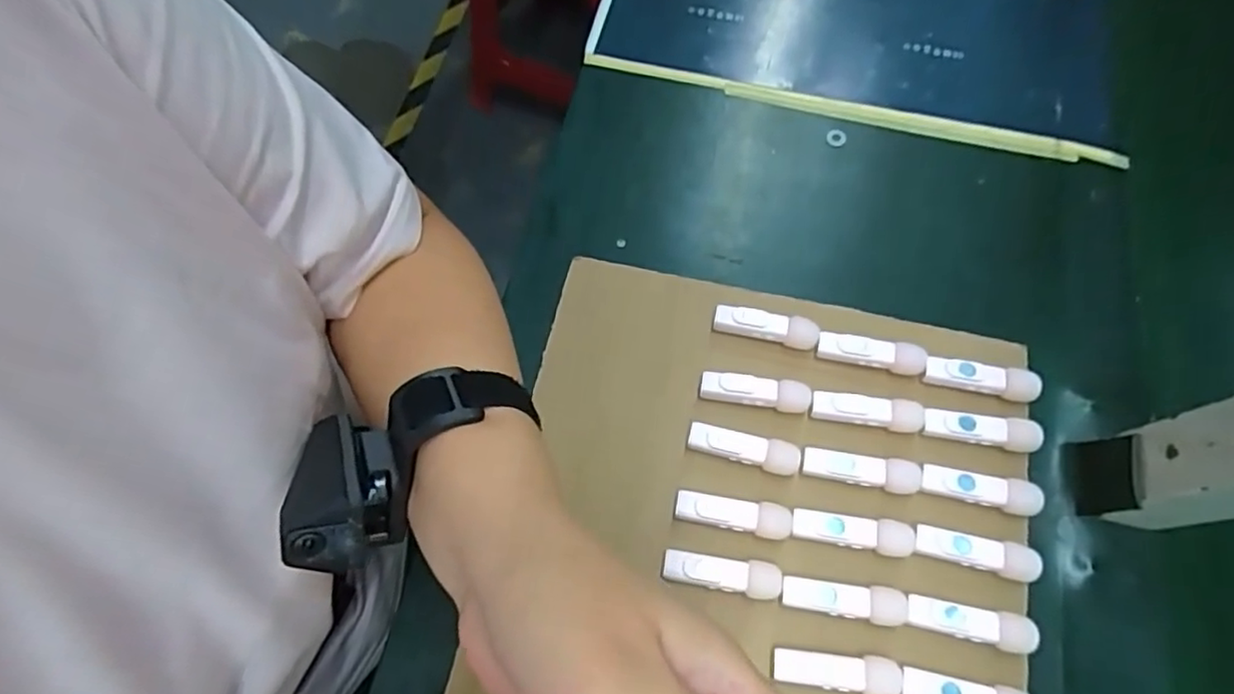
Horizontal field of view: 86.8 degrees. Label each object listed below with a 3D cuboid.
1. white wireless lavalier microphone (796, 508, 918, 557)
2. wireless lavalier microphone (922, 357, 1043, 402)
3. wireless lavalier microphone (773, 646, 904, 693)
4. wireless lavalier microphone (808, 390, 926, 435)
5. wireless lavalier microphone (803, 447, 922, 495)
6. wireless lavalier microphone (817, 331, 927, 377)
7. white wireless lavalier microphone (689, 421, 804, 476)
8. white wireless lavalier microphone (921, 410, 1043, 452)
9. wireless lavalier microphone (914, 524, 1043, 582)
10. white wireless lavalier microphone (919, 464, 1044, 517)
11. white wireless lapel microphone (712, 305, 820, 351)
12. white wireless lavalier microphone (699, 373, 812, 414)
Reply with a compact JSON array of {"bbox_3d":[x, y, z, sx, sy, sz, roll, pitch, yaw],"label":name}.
[{"bbox_3d":[0.131,0.103,0.363,0.066,0.012,0.018,9,68,1],"label":"white wireless lavalier microphone"},{"bbox_3d":[0.221,0.019,0.398,0.063,0.018,0.017,15,68,3],"label":"wireless lavalier microphone"},{"bbox_3d":[0.114,0.169,0.339,0.064,0.010,0.018,8,68,0],"label":"wireless lavalier microphone"},{"bbox_3d":[0.149,0.039,0.391,0.063,0.016,0.016,11,68,2],"label":"wireless lavalier microphone"},{"bbox_3d":[0.141,0.072,0.378,0.066,0.013,0.018,9,68,1],"label":"wireless lavalier microphone"},{"bbox_3d":[0.157,0.004,0.406,0.064,0.017,0.016,13,68,2],"label":"wireless lavalier microphone"},{"bbox_3d":[0.074,0.059,0.381,0.064,0.016,0.016,15,68,3],"label":"white wireless lavalier microphone"},{"bbox_3d":[0.214,0.050,0.386,0.066,0.015,0.017,9,68,1],"label":"white wireless lavalier microphone"},{"bbox_3d":[0.198,0.113,0.360,0.065,0.014,0.018,14,68,3],"label":"wireless lavalier microphone"},{"bbox_3d":[0.207,0.081,0.374,0.064,0.015,0.018,15,68,3],"label":"white wireless lavalier microphone"},{"bbox_3d":[0.094,-0.012,0.414,0.064,0.020,0.017,14,68,3],"label":"white wireless lapel microphone"},{"bbox_3d":[0.084,0.028,0.398,0.065,0.017,0.016,10,68,1],"label":"white wireless lavalier microphone"}]

